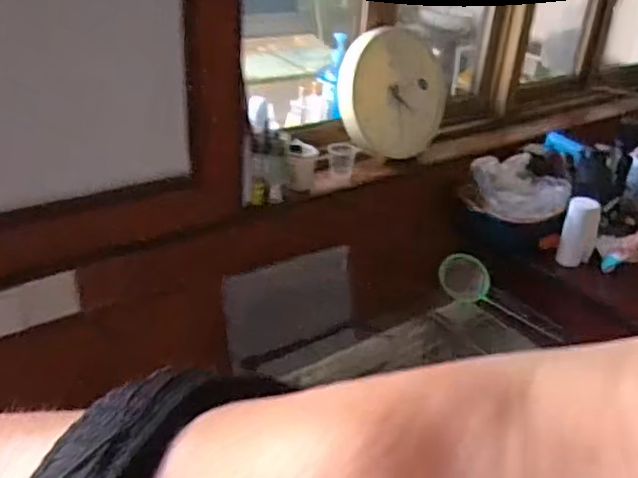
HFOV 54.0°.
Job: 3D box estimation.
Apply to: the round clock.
[{"bbox_3d":[0.193,-0.350,1.542,0.351,0.292,0.054,5,5,-43],"label":"round clock"}]

